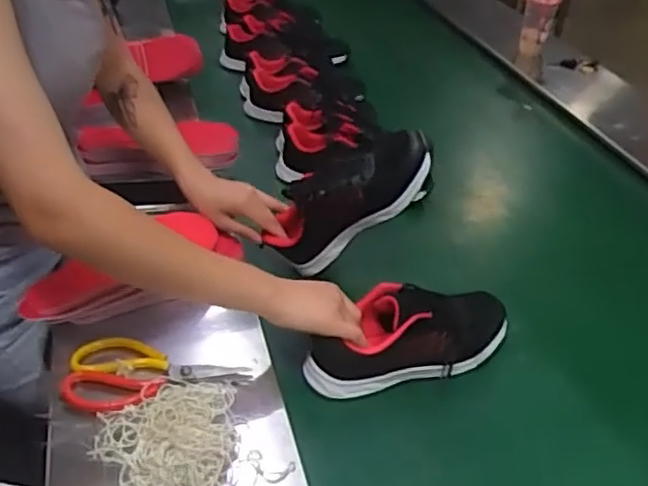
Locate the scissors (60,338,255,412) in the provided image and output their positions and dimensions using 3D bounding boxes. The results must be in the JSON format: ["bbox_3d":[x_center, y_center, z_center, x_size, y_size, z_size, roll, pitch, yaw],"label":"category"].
[{"bbox_3d":[-0.184,0.147,0.758,0.197,0.019,0.099,2,35,-4],"label":"scissors"}]

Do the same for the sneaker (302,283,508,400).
[{"bbox_3d":[0.104,0.118,0.846,0.264,0.104,0.091,-8,37,-17],"label":"sneaker"}]

